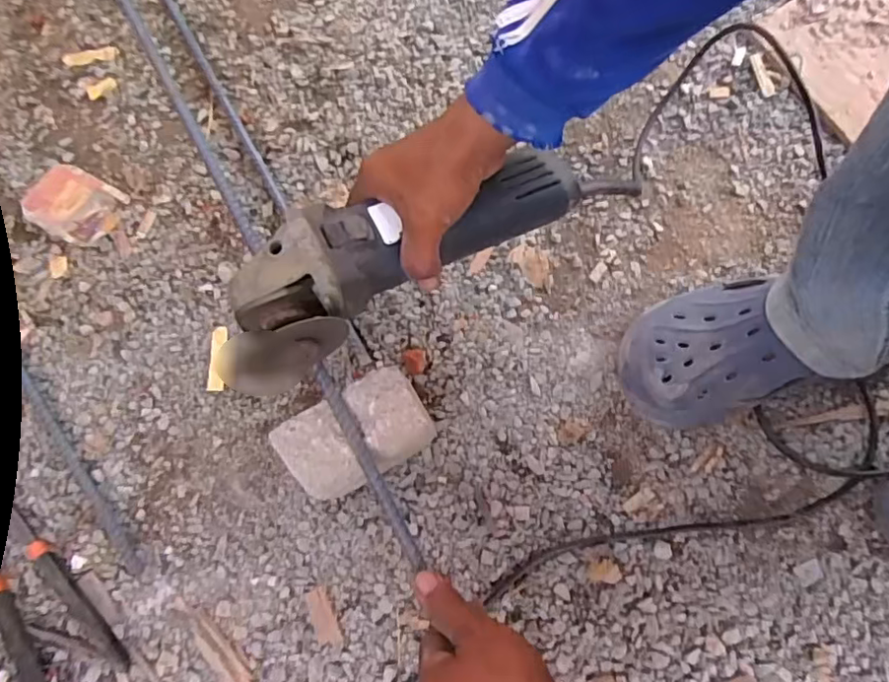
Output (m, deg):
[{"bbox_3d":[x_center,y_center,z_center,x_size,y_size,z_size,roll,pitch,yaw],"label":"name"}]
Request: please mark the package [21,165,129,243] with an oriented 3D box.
[{"bbox_3d":[-0.355,-0.131,0.568,0.089,0.009,0.066,28,77,7],"label":"package"}]

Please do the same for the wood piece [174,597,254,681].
[{"bbox_3d":[-0.182,0.243,0.471,0.019,0.004,0.095,-41,79,-9],"label":"wood piece"}]

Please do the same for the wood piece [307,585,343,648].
[{"bbox_3d":[-0.097,0.222,0.476,0.019,0.004,0.046,-21,77,-5],"label":"wood piece"}]

